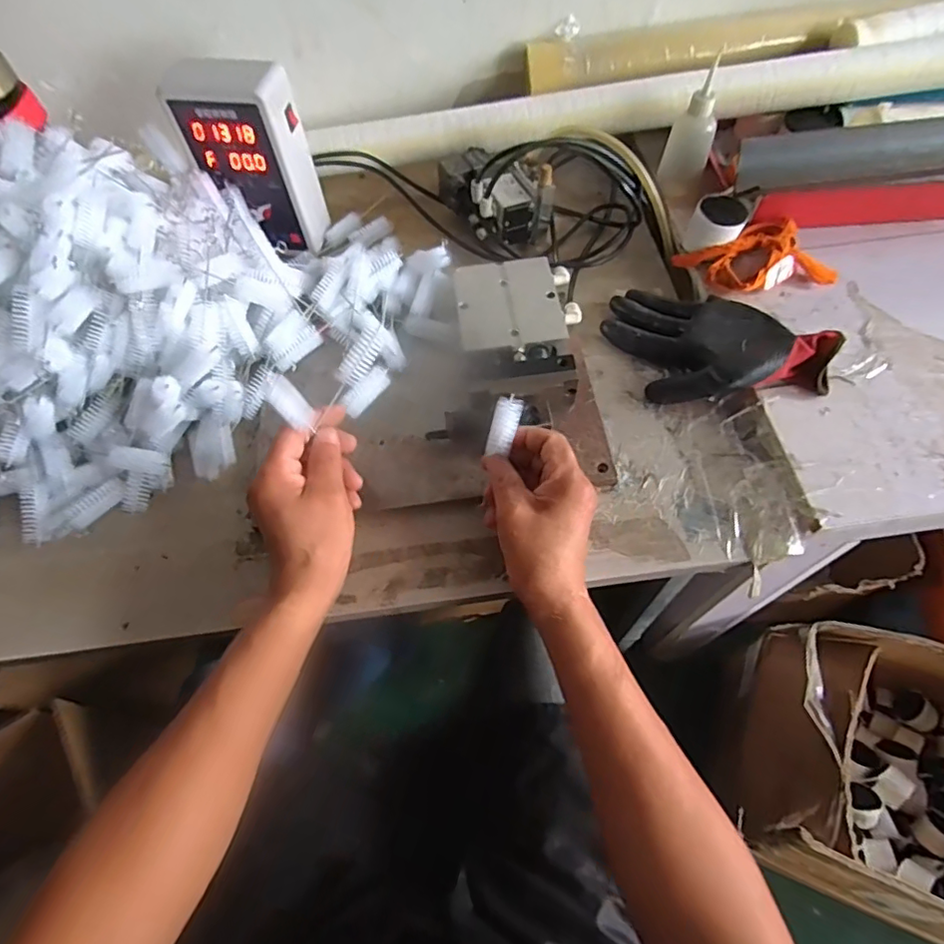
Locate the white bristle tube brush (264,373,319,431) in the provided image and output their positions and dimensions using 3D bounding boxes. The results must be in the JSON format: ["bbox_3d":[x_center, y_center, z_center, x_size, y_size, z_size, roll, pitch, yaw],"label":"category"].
[{"bbox_3d":[-0.127,-0.048,0.395,0.014,0.059,0.018,-18,61,9],"label":"white bristle tube brush"}]

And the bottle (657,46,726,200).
[{"bbox_3d":[0.230,-0.355,0.580,0.046,0.120,0.036,16,63,11],"label":"bottle"}]

